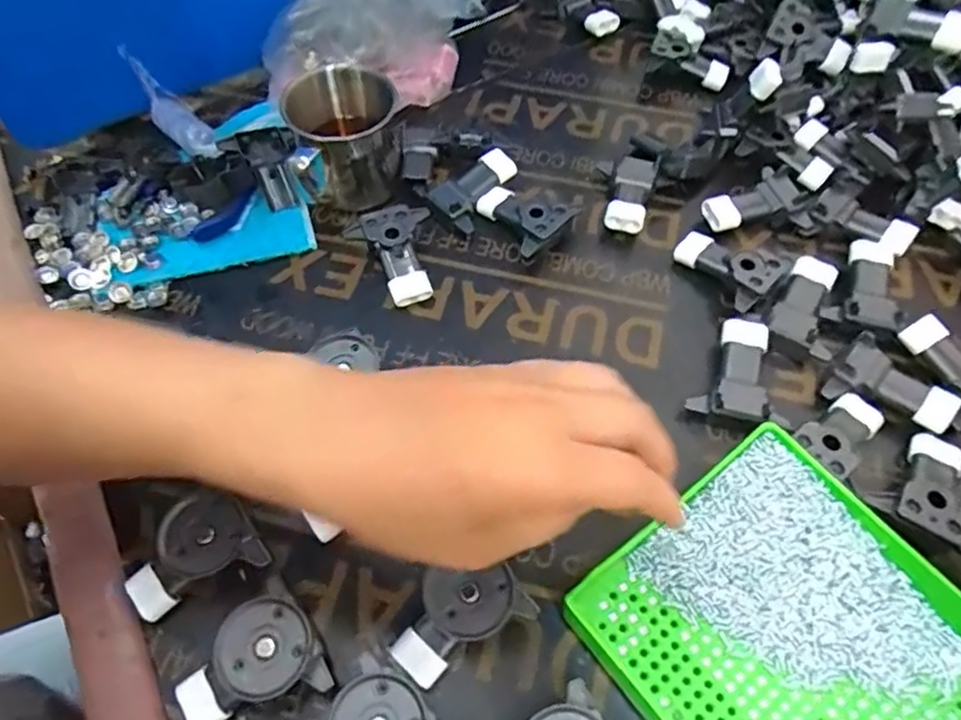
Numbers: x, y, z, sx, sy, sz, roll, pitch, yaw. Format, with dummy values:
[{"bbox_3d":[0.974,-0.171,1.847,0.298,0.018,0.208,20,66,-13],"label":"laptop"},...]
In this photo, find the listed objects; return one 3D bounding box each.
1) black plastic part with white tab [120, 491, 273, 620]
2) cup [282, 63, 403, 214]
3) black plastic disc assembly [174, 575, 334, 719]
[{"bbox_3d":[-0.145,0.098,0.334,0.066,0.033,0.041,-21,61,-13],"label":"black plastic part with white tab"},{"bbox_3d":[-0.090,-0.153,0.450,0.067,0.065,0.076,-19,60,-11],"label":"cup"},{"bbox_3d":[-0.106,0.146,0.306,0.066,0.029,0.050,-33,64,-19],"label":"black plastic disc assembly"}]

